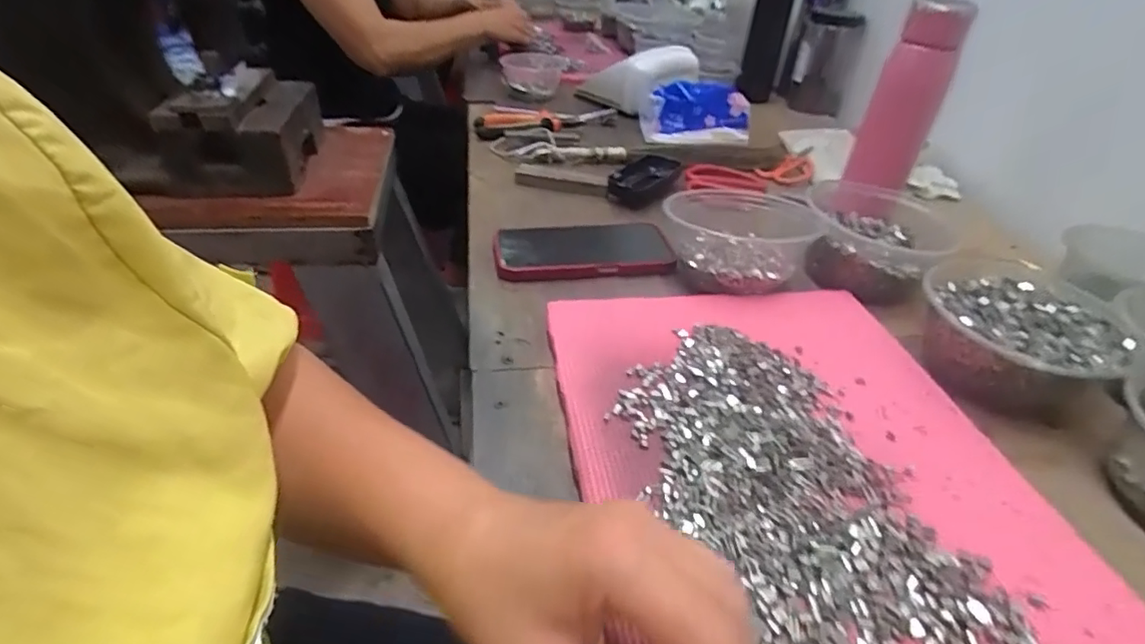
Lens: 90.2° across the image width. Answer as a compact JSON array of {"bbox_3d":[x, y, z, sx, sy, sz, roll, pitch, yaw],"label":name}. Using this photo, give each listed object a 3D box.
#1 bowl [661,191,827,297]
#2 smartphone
[{"bbox_3d":[0.157,-0.081,0.521,0.134,0.052,0.127,1,36,-1],"label":"bowl"},{"bbox_3d":[0.010,-0.070,0.545,0.165,0.014,0.082,-5,37,-9],"label":"smartphone"}]

